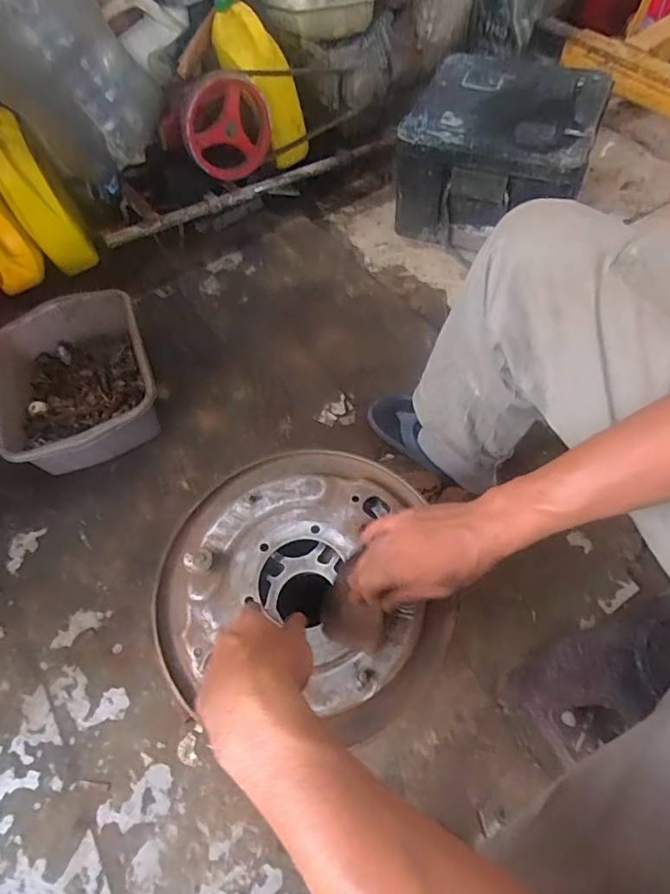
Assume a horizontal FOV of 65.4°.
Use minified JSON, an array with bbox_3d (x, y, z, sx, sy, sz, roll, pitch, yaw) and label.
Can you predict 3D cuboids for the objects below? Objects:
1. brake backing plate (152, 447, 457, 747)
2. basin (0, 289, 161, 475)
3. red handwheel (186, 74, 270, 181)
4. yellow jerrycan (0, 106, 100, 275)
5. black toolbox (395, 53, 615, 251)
[{"bbox_3d":[-0.033,0.126,0.541,0.297,0.030,0.275,-1,58,2],"label":"brake backing plate"},{"bbox_3d":[-0.465,-0.109,0.962,0.268,0.121,0.338,-23,60,-11],"label":"basin"},{"bbox_3d":[-0.212,-0.642,1.057,0.188,0.180,0.021,-34,61,-15],"label":"red handwheel"},{"bbox_3d":[-0.643,-0.543,1.118,0.115,0.294,0.189,-32,61,-14],"label":"yellow jerrycan"},{"bbox_3d":[0.365,-0.645,1.164,0.353,0.239,0.358,19,61,15],"label":"black toolbox"}]

